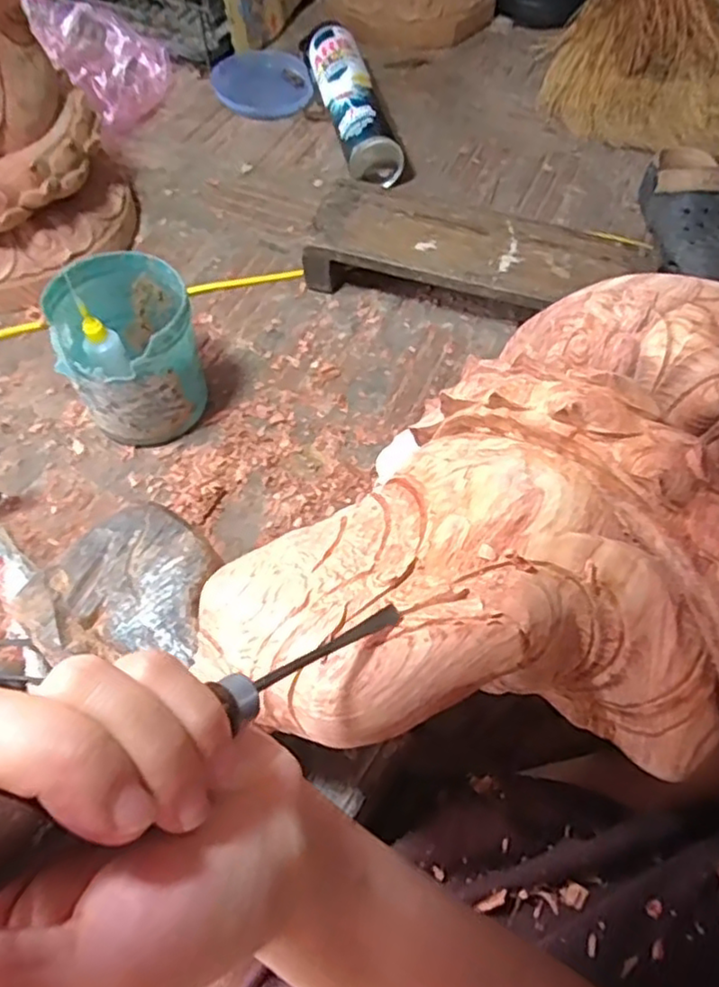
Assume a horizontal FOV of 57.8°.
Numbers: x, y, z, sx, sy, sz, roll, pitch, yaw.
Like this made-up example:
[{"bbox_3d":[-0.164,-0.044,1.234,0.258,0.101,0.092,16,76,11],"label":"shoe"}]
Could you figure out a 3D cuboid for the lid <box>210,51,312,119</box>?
[{"bbox_3d":[-0.122,-0.512,0.809,0.115,0.024,0.106,0,61,-1],"label":"lid"}]

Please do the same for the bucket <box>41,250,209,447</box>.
[{"bbox_3d":[-0.185,-0.116,0.538,0.100,0.115,0.111,-17,62,-10],"label":"bucket"}]

